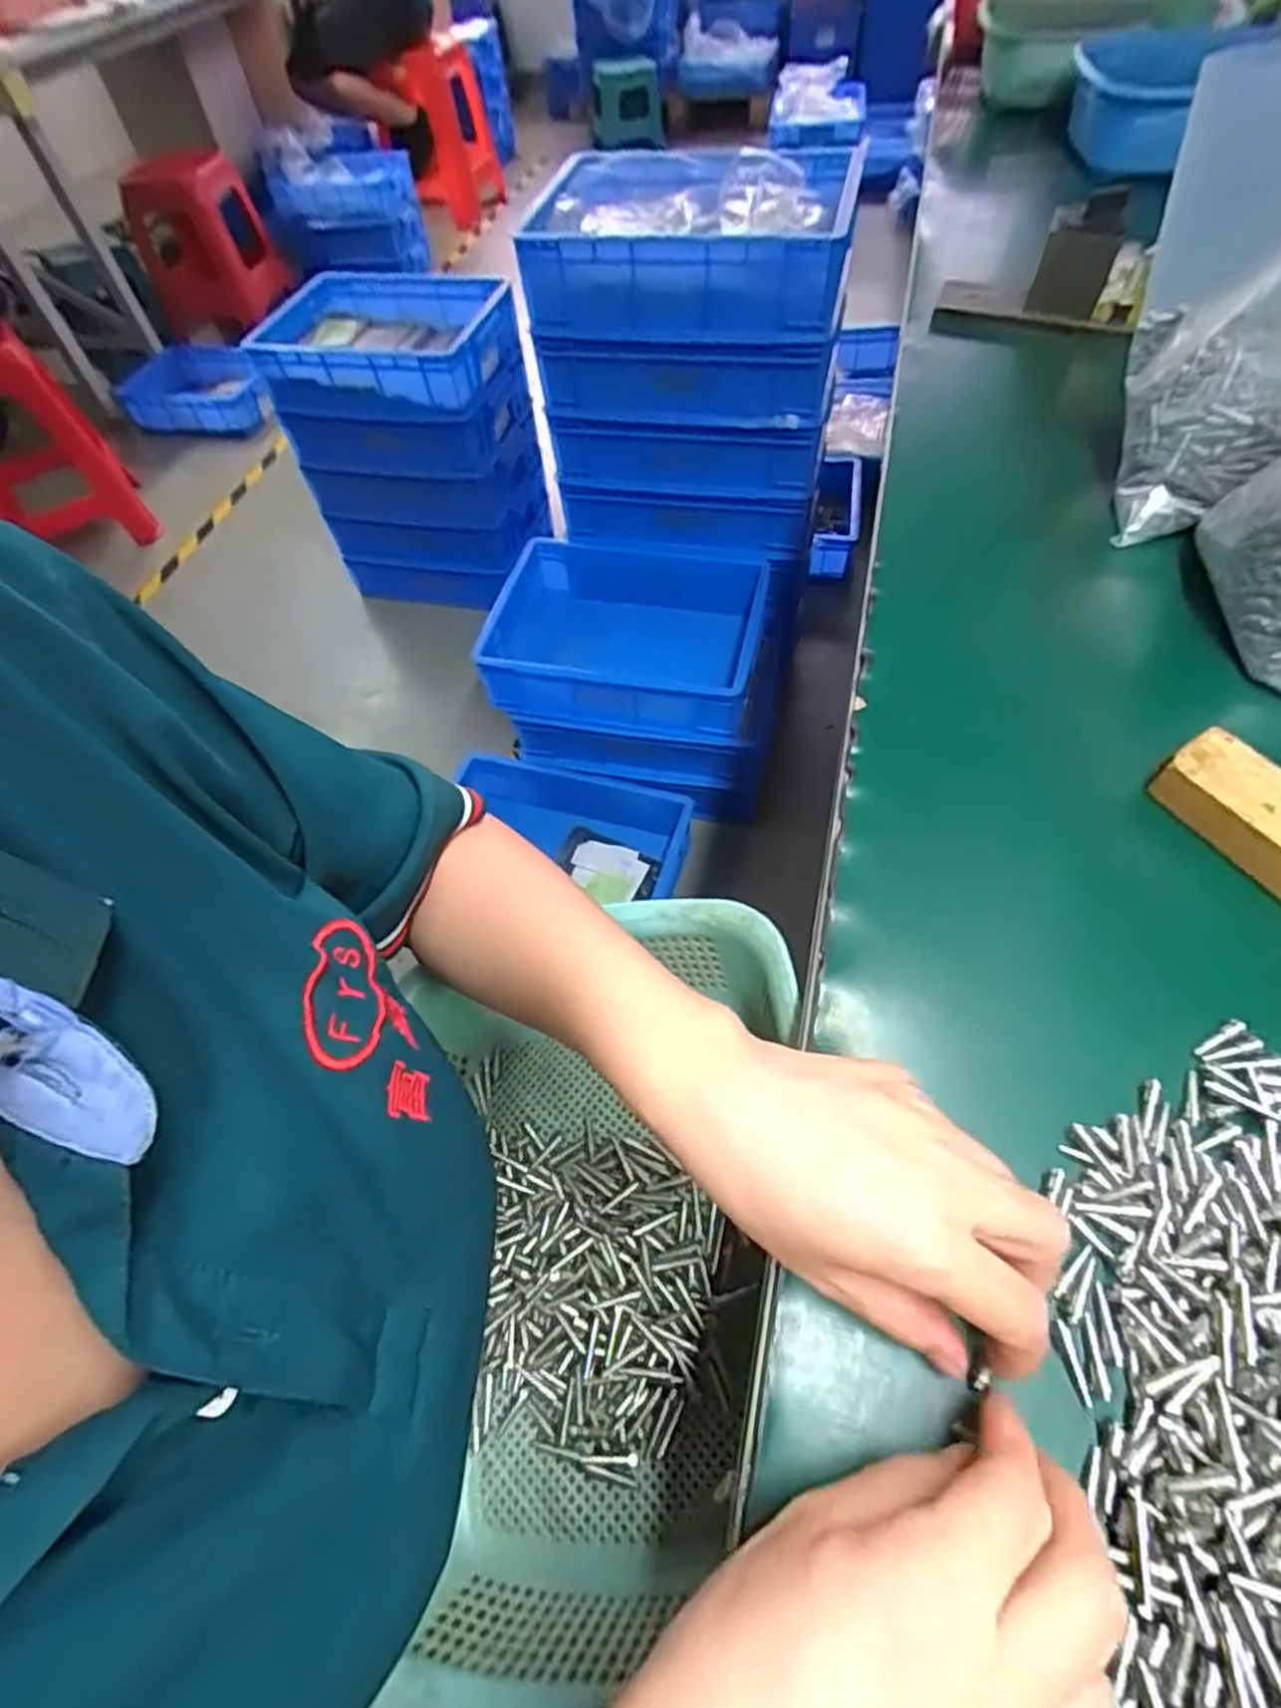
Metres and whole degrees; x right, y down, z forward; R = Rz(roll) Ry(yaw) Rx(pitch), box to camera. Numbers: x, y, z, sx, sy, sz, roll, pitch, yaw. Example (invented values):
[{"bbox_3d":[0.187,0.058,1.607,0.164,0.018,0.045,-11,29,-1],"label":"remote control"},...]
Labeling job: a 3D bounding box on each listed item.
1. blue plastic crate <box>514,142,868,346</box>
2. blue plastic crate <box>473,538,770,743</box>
[{"bbox_3d":[0.064,-0.806,0.976,0.397,0.134,0.316,8,58,11],"label":"blue plastic crate"},{"bbox_3d":[-0.023,-0.337,1.200,0.400,0.154,0.296,11,58,8],"label":"blue plastic crate"}]

